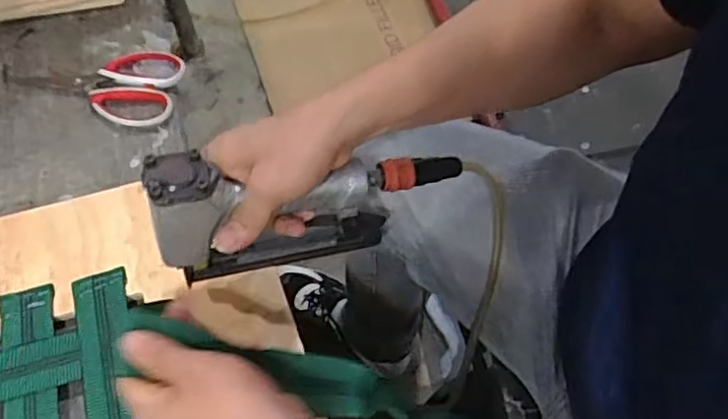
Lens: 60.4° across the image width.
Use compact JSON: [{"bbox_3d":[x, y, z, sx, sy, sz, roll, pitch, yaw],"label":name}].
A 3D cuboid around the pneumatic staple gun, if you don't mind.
[{"bbox_3d":[-0.041,-0.014,0.513,0.245,0.144,0.046,-18,62,-8],"label":"pneumatic staple gun"}]

